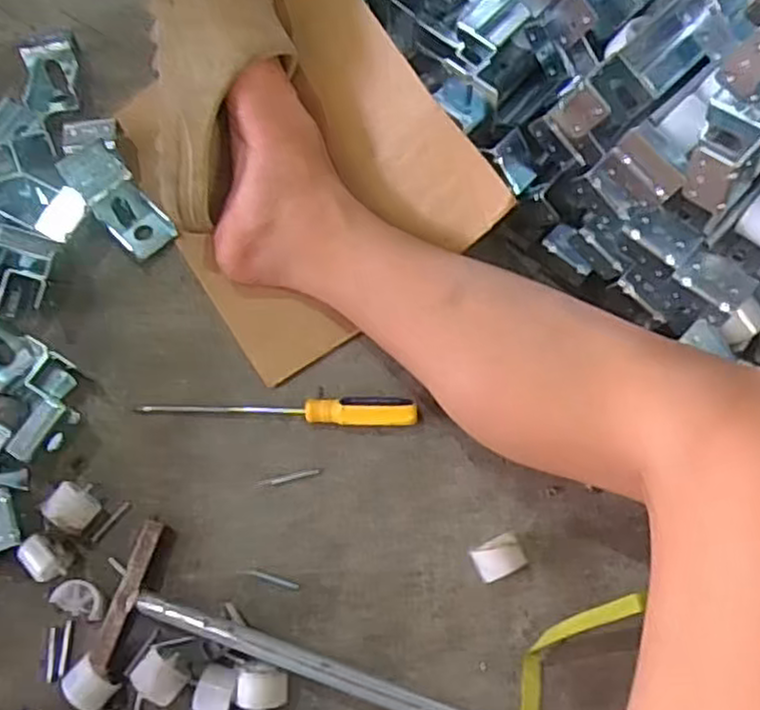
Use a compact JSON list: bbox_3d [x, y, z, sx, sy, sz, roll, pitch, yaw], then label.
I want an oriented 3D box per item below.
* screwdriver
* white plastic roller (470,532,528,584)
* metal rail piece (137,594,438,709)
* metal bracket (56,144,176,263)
[{"bbox_3d":[-0.080,0.043,0.574,0.215,0.022,0.023,2,72,2],"label":"screwdriver"},{"bbox_3d":[0.087,0.149,0.537,0.036,0.028,0.028,-25,73,-7],"label":"white plastic roller"},{"bbox_3d":[-0.042,0.209,0.486,0.277,0.017,0.015,13,72,19],"label":"metal rail piece"},{"bbox_3d":[-0.219,-0.129,0.615,0.046,0.023,0.100,-41,107,-11],"label":"metal bracket"}]

